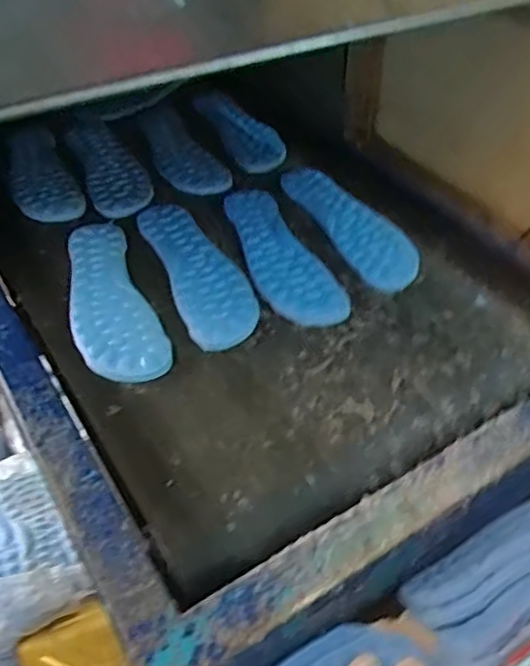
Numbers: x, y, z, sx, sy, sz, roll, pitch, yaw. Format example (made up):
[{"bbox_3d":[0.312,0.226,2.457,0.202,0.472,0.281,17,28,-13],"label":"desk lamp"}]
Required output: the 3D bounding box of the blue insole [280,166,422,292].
[{"bbox_3d":[0.105,-0.146,0.807,0.093,0.016,0.271,-16,46,-15],"label":"blue insole"}]

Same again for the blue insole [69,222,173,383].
[{"bbox_3d":[-0.172,-0.043,0.693,0.082,0.014,0.258,-16,46,-15],"label":"blue insole"}]

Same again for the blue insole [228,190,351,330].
[{"bbox_3d":[0.011,-0.101,0.755,0.083,0.007,0.259,-15,46,-14],"label":"blue insole"}]

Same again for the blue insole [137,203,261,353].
[{"bbox_3d":[-0.077,-0.078,0.728,0.081,0.011,0.247,-17,46,-15],"label":"blue insole"}]

